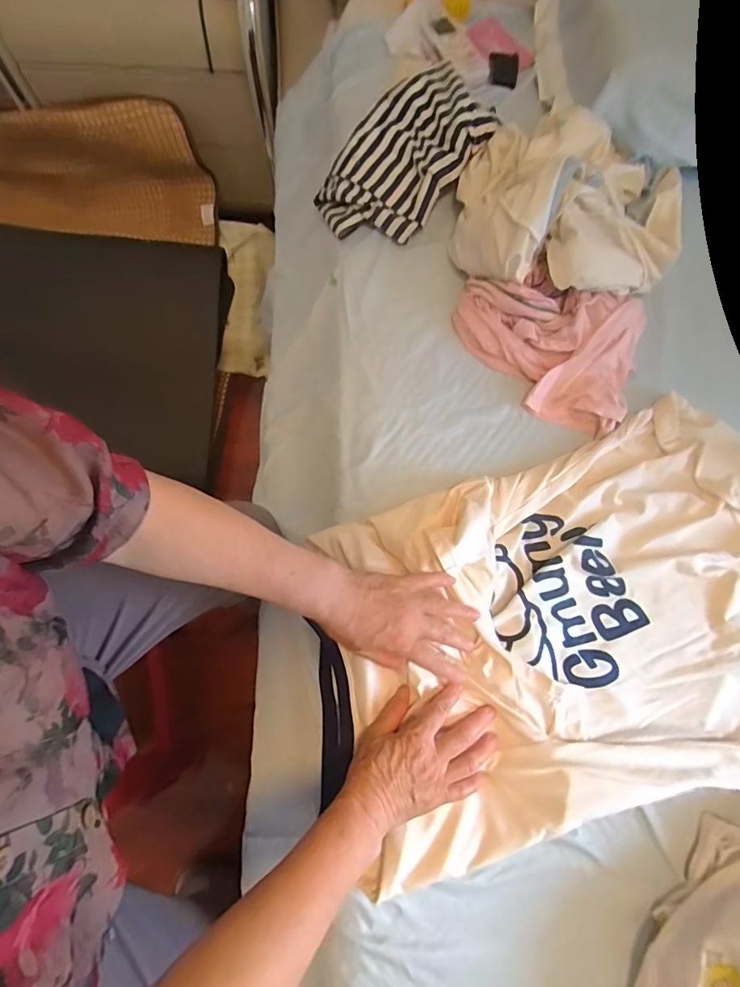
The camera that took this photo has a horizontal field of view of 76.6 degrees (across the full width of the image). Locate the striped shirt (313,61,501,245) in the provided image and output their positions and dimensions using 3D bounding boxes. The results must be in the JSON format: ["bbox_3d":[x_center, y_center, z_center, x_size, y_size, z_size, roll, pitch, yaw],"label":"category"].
[{"bbox_3d":[0.044,-0.449,0.632,0.152,0.022,0.243,42,93,9],"label":"striped shirt"}]

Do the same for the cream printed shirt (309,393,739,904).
[{"bbox_3d":[0.240,0.132,0.507,0.539,0.051,0.394,-11,76,-7],"label":"cream printed shirt"}]

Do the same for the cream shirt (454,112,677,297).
[{"bbox_3d":[0.235,-0.357,0.571,0.240,0.139,0.244,0,75,-2],"label":"cream shirt"}]

